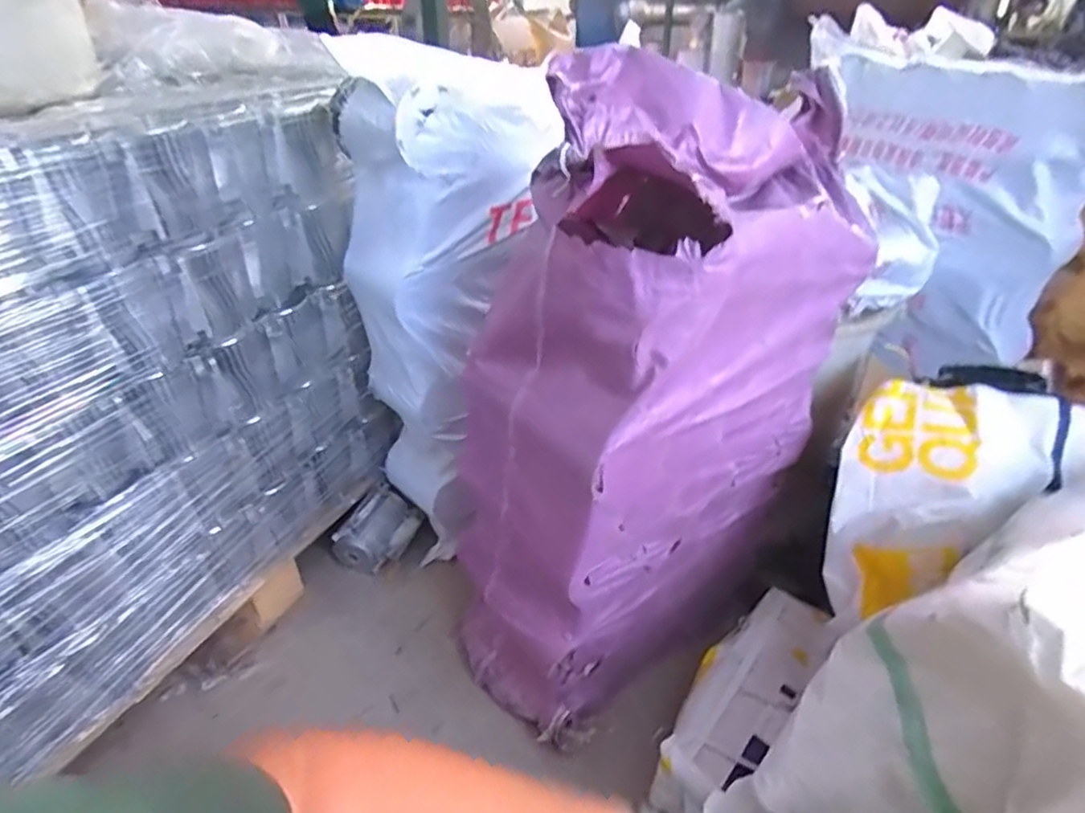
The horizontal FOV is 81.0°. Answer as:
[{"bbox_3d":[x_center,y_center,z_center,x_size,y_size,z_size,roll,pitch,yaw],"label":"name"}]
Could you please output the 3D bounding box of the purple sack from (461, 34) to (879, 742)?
[{"bbox_3d":[0.147,-0.001,0.880,0.513,0.809,0.328,-16,37,-22],"label":"purple sack"}]

